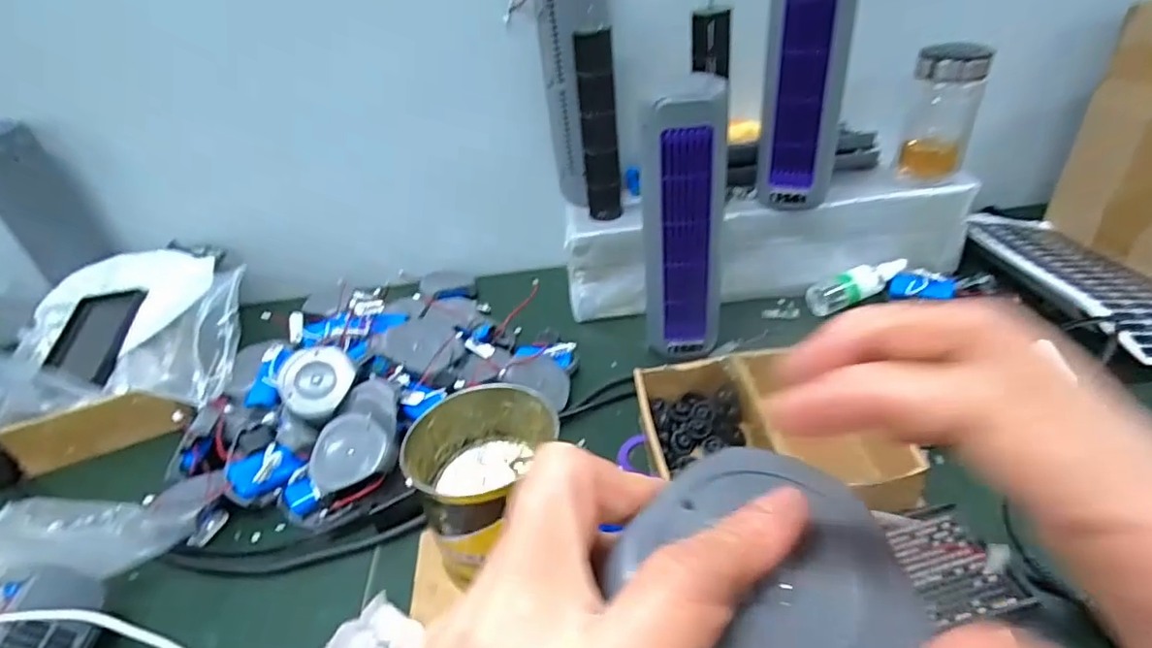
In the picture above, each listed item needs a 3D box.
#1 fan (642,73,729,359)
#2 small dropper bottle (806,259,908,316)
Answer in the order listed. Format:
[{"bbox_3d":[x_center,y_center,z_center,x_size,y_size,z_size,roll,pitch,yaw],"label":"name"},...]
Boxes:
[{"bbox_3d":[0.115,-0.100,0.628,0.082,0.296,0.058,3,37,13],"label":"fan"},{"bbox_3d":[0.355,-0.050,0.737,0.138,0.032,0.036,-18,37,-15],"label":"small dropper bottle"}]

